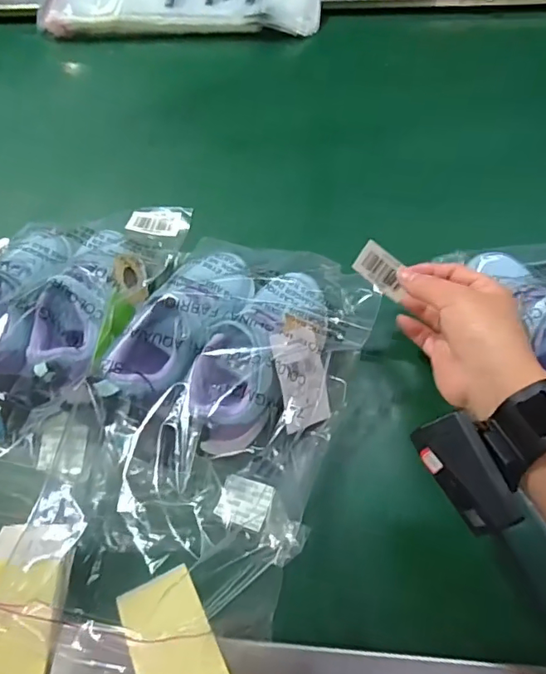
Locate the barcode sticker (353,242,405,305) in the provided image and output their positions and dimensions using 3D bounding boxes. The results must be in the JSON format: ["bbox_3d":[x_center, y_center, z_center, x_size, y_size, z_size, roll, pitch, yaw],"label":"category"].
[{"bbox_3d":[0.086,-0.051,0.404,0.047,0.005,0.026,36,100,-15],"label":"barcode sticker"}]

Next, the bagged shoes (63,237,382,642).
[{"bbox_3d":[-0.034,0.046,0.405,0.172,0.090,0.276,16,61,13],"label":"bagged shoes"}]

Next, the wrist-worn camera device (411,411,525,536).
[{"bbox_3d":[0.113,0.081,0.304,0.032,0.026,0.068,-21,60,-9],"label":"wrist-worn camera device"}]

